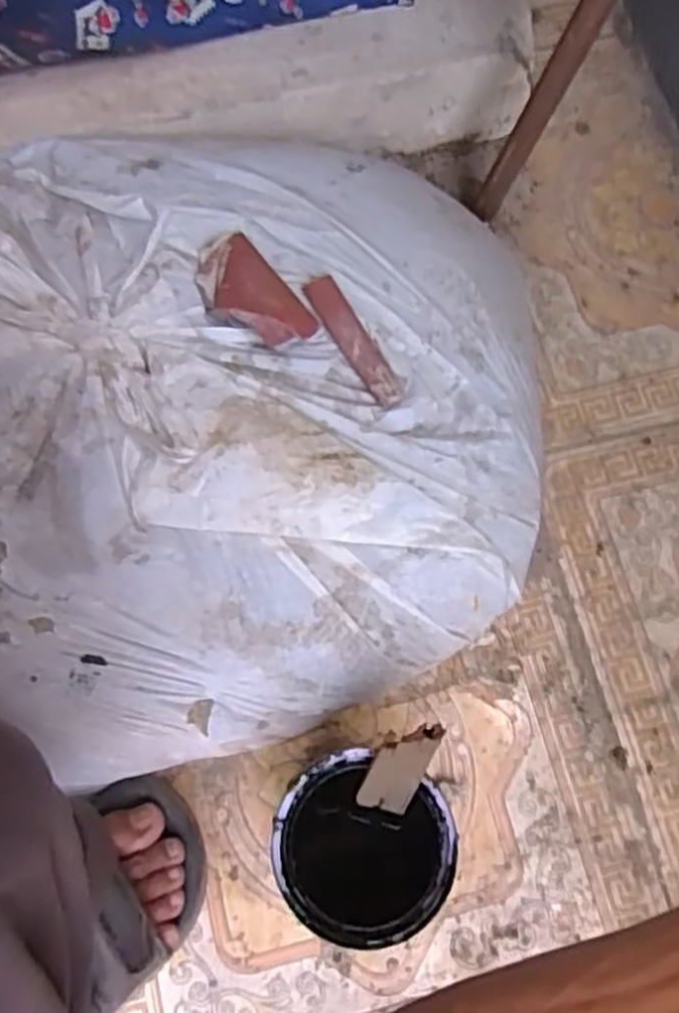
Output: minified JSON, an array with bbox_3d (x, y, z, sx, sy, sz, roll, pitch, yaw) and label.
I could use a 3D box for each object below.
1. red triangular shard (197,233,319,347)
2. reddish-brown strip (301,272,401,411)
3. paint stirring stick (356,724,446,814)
[{"bbox_3d":[-0.061,-0.147,0.537,0.050,0.011,0.094,-38,78,-11],"label":"red triangular shard"},{"bbox_3d":[0.009,-0.114,0.530,0.020,0.007,0.103,-29,77,-9],"label":"reddish-brown strip"},{"bbox_3d":[0.034,0.147,0.440,0.030,0.076,0.006,18,34,-1],"label":"paint stirring stick"}]

